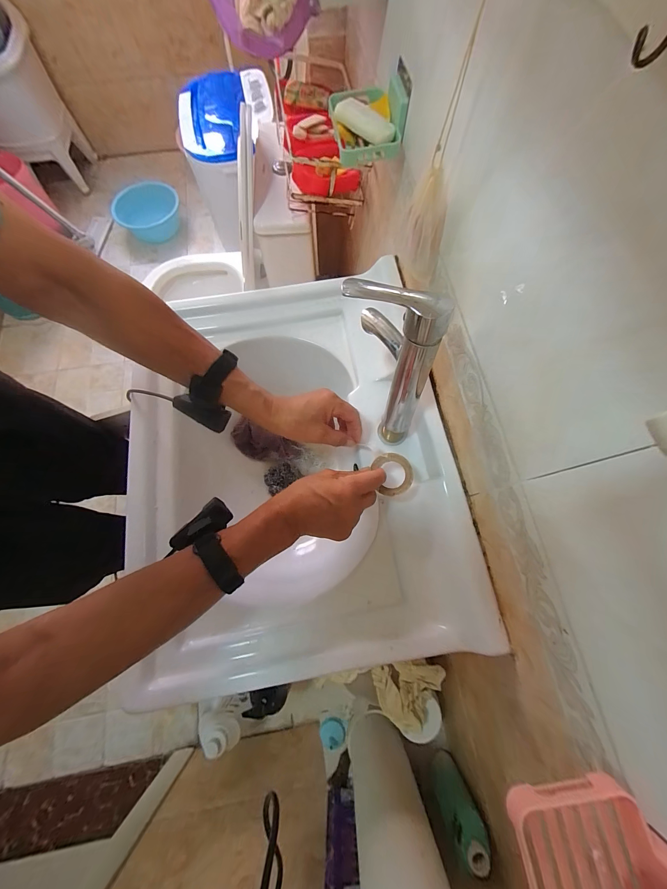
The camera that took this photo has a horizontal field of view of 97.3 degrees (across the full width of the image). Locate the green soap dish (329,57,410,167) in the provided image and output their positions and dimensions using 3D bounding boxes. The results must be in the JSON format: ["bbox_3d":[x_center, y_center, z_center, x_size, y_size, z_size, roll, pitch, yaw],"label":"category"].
[{"bbox_3d":[0.046,-0.459,0.408,0.098,0.063,0.124,-5,73,-2],"label":"green soap dish"}]

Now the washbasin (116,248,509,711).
[{"bbox_3d":[-0.084,0.011,0.504,0.482,0.182,0.622,-9,73,-3],"label":"washbasin"}]

